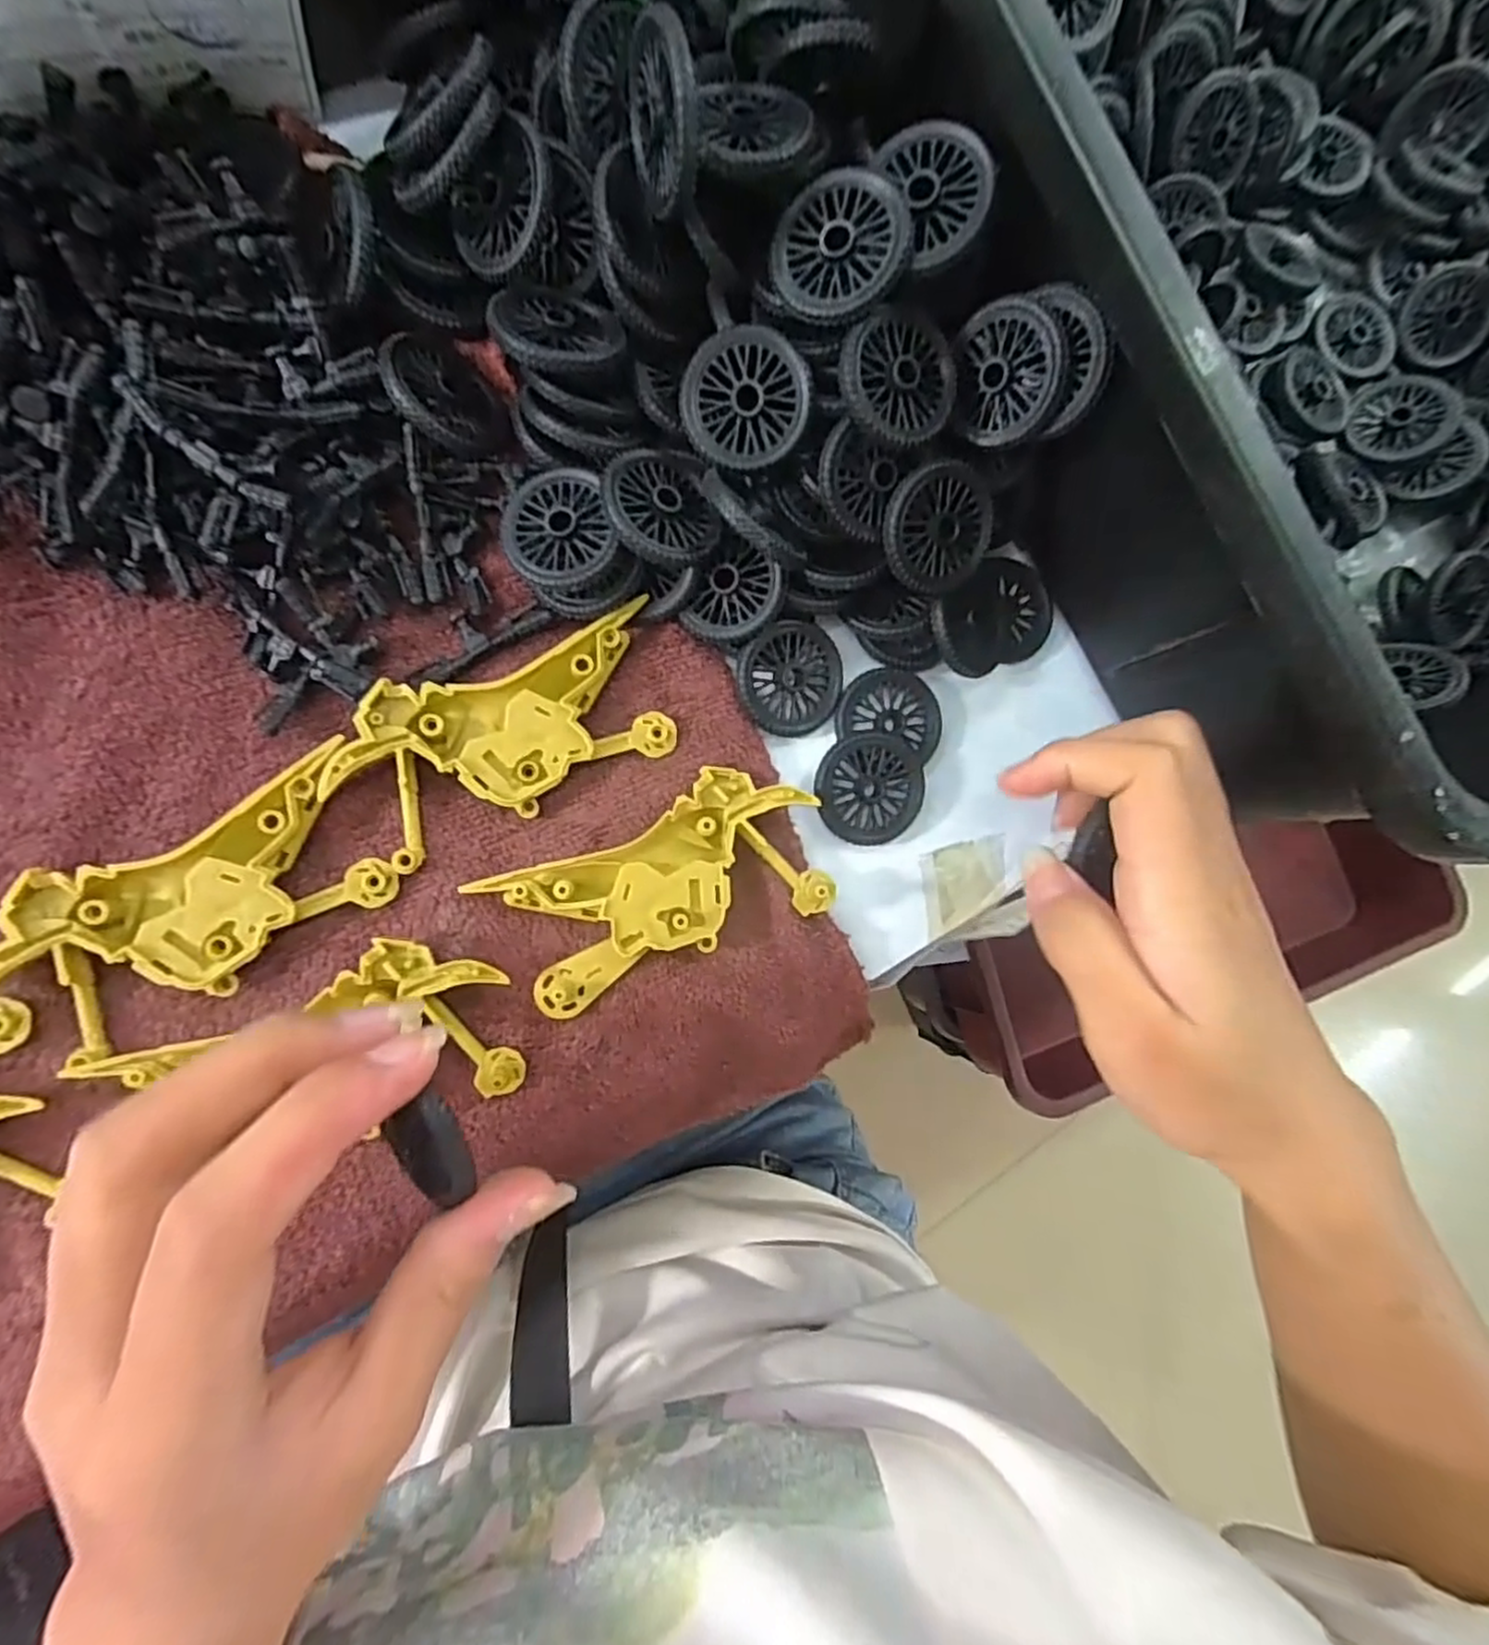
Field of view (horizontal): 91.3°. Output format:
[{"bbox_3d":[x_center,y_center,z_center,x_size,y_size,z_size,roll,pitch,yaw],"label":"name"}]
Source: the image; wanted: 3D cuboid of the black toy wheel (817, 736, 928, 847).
[{"bbox_3d":[0.043,-0.011,0.251,0.037,0.007,0.036,1,86,-13],"label":"black toy wheel"}]

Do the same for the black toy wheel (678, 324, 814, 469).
[{"bbox_3d":[0.000,-0.123,0.212,0.036,0.004,0.036,0,107,2],"label":"black toy wheel"}]

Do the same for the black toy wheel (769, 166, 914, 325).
[{"bbox_3d":[0.026,-0.157,0.198,0.037,0.004,0.037,2,96,14],"label":"black toy wheel"}]

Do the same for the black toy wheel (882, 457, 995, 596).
[{"bbox_3d":[0.061,-0.092,0.228,0.035,0.004,0.037,-7,114,-16],"label":"black toy wheel"}]

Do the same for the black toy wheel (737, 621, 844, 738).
[{"bbox_3d":[0.015,-0.049,0.247,0.037,0.006,0.036,-4,101,-22],"label":"black toy wheel"}]

